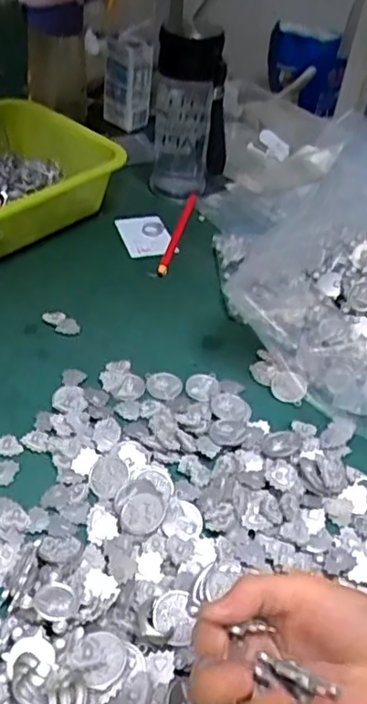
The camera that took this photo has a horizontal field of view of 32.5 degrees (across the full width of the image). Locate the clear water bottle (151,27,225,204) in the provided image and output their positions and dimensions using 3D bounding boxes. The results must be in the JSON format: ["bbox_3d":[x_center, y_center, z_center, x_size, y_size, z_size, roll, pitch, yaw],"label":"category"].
[{"bbox_3d":[0.010,-0.285,0.746,0.088,0.180,0.087,5,41,-2],"label":"clear water bottle"}]

